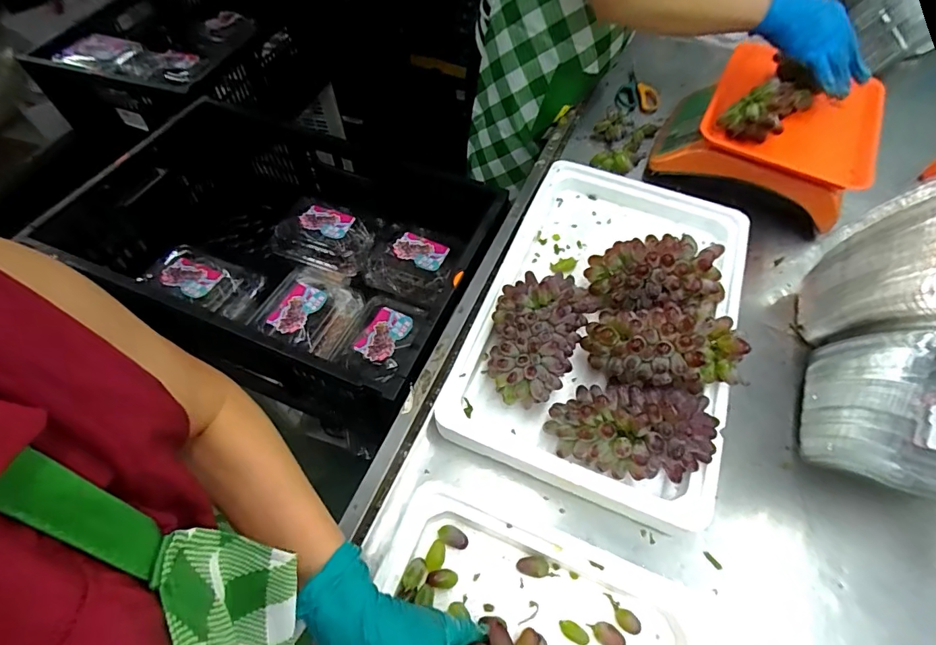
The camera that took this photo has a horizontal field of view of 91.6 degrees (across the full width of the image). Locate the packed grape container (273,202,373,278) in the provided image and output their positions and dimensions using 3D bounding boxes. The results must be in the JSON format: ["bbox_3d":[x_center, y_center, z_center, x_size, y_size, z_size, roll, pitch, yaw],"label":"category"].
[{"bbox_3d":[-0.269,-0.158,0.855,0.179,0.067,0.115,22,60,10],"label":"packed grape container"}]

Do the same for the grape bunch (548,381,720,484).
[{"bbox_3d":[0.172,0.108,0.476,0.168,0.065,0.098,7,59,1],"label":"grape bunch"}]

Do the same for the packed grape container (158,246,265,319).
[{"bbox_3d":[-0.446,-0.070,0.783,0.171,0.063,0.096,22,60,11],"label":"packed grape container"}]

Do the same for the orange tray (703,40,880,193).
[{"bbox_3d":[0.496,-0.319,0.693,0.232,0.038,0.232,26,61,13],"label":"orange tray"}]

